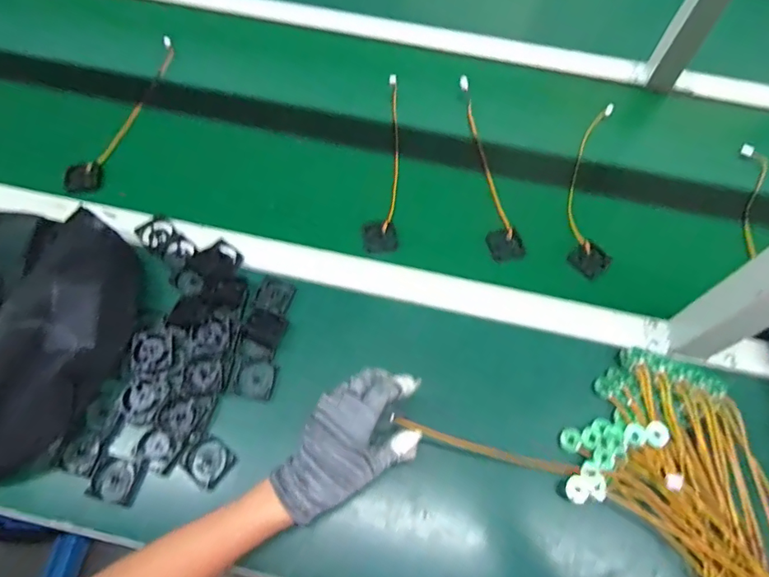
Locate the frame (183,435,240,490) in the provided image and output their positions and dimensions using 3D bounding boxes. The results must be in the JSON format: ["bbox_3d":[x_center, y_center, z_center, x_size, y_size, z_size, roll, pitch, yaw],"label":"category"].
[{"bbox_3d":[-0.173,0.171,0.477,0.043,0.016,0.042,39,68,16],"label":"frame"}]

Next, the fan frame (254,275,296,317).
[{"bbox_3d":[-0.125,0.009,0.553,0.039,0.006,0.042,17,64,6],"label":"fan frame"}]

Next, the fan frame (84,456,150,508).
[{"bbox_3d":[-0.257,0.183,0.465,0.043,0.009,0.041,9,63,2],"label":"fan frame"}]

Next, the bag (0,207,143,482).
[{"bbox_3d":[-0.358,0.065,0.479,0.160,0.080,0.336,15,74,7],"label":"bag"}]

